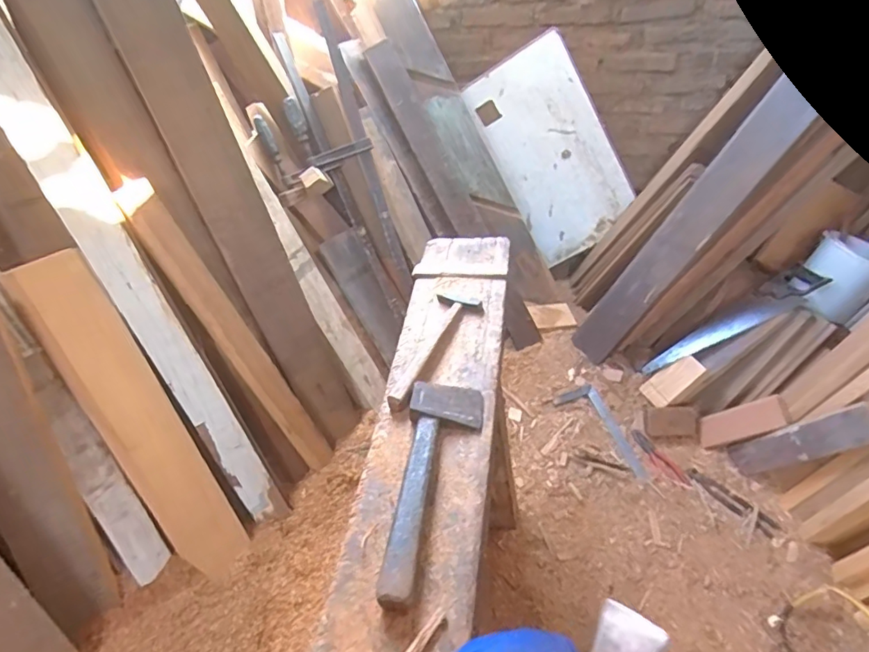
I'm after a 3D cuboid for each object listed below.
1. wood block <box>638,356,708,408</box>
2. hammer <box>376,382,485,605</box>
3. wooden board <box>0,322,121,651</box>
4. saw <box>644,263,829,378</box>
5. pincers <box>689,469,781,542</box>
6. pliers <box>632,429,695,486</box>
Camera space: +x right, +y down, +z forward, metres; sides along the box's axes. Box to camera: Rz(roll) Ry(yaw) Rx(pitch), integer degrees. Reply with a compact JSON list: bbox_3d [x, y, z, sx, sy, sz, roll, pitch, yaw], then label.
[{"bbox_3d":[0.665,0.154,1.471,0.169,0.017,0.082,-38,45,12],"label":"wood block"},{"bbox_3d":[0.002,0.205,0.729,0.107,0.038,0.338,3,45,9],"label":"hammer"},{"bbox_3d":[-0.631,0.247,0.810,0.114,0.598,0.030,-17,23,-22],"label":"wooden board"},{"bbox_3d":[0.792,-0.003,1.436,0.479,0.037,0.088,-36,39,24],"label":"saw"},{"bbox_3d":[0.729,0.428,1.297,0.045,0.013,0.217,-32,50,-24],"label":"pincers"},{"bbox_3d":[0.593,0.351,1.394,0.042,0.015,0.186,-27,48,-21],"label":"pliers"}]

